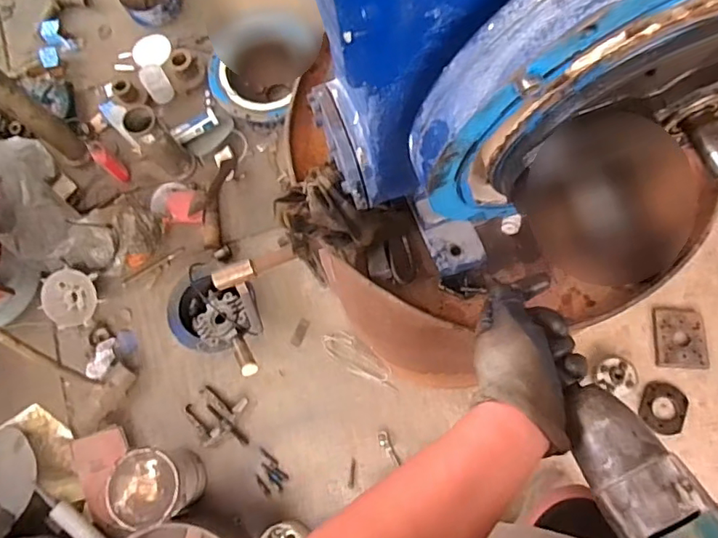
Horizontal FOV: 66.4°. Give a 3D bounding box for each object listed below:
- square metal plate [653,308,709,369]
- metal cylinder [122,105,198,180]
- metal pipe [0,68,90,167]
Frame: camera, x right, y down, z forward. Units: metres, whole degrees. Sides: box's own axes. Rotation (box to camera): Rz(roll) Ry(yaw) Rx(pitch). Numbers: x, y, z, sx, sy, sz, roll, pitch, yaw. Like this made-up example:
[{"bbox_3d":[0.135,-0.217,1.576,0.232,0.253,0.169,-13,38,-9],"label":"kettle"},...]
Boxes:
[{"bbox_3d":[0.862,0.184,1.473,0.126,0.016,0.161,0,78,11],"label":"square metal plate"},{"bbox_3d":[-0.565,-0.358,1.587,0.101,0.288,0.095,-41,74,-6],"label":"metal cylinder"},{"bbox_3d":[-0.907,-0.425,1.536,0.083,0.423,0.081,-44,74,-7],"label":"metal pipe"}]

